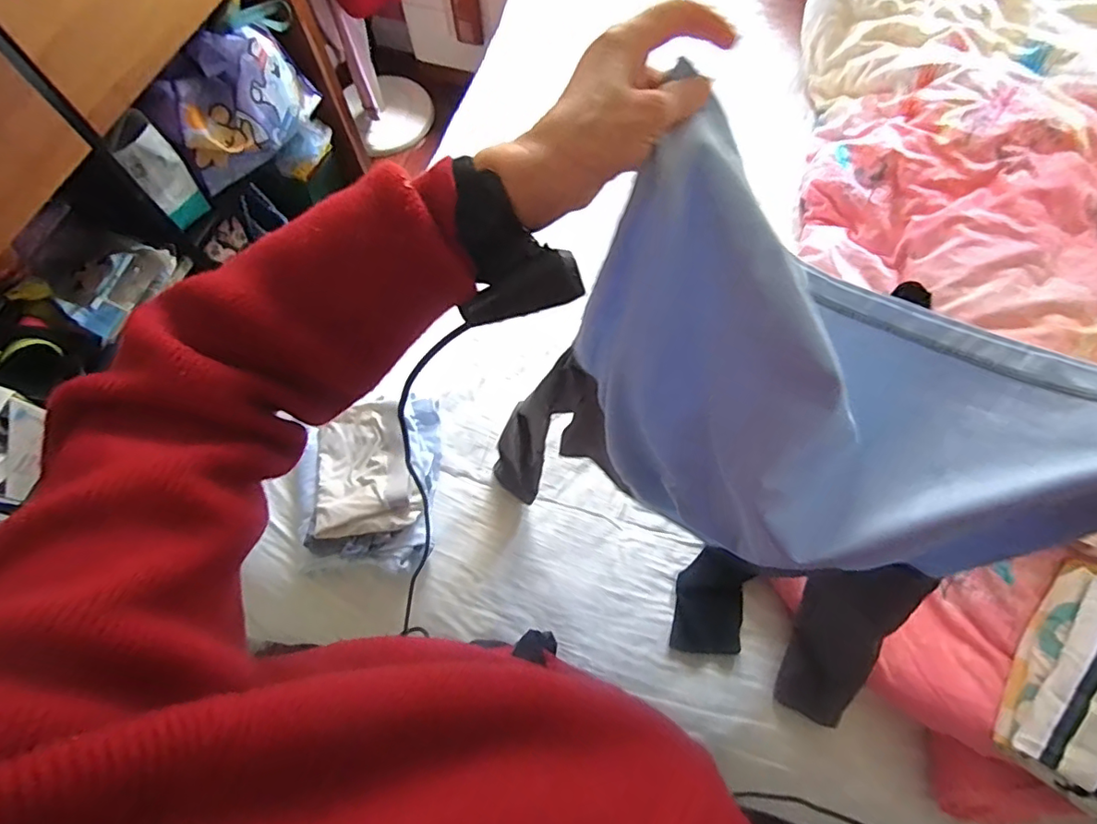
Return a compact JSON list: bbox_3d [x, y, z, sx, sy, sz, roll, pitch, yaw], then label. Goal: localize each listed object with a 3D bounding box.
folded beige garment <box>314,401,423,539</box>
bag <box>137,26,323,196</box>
[{"bbox_3d":[-0.284,0.086,0.834,0.150,0.034,0.213,-14,68,-5],"label":"folded beige garment"},{"bbox_3d":[-0.698,-0.729,1.264,0.116,0.263,0.401,31,71,13],"label":"bag"}]

